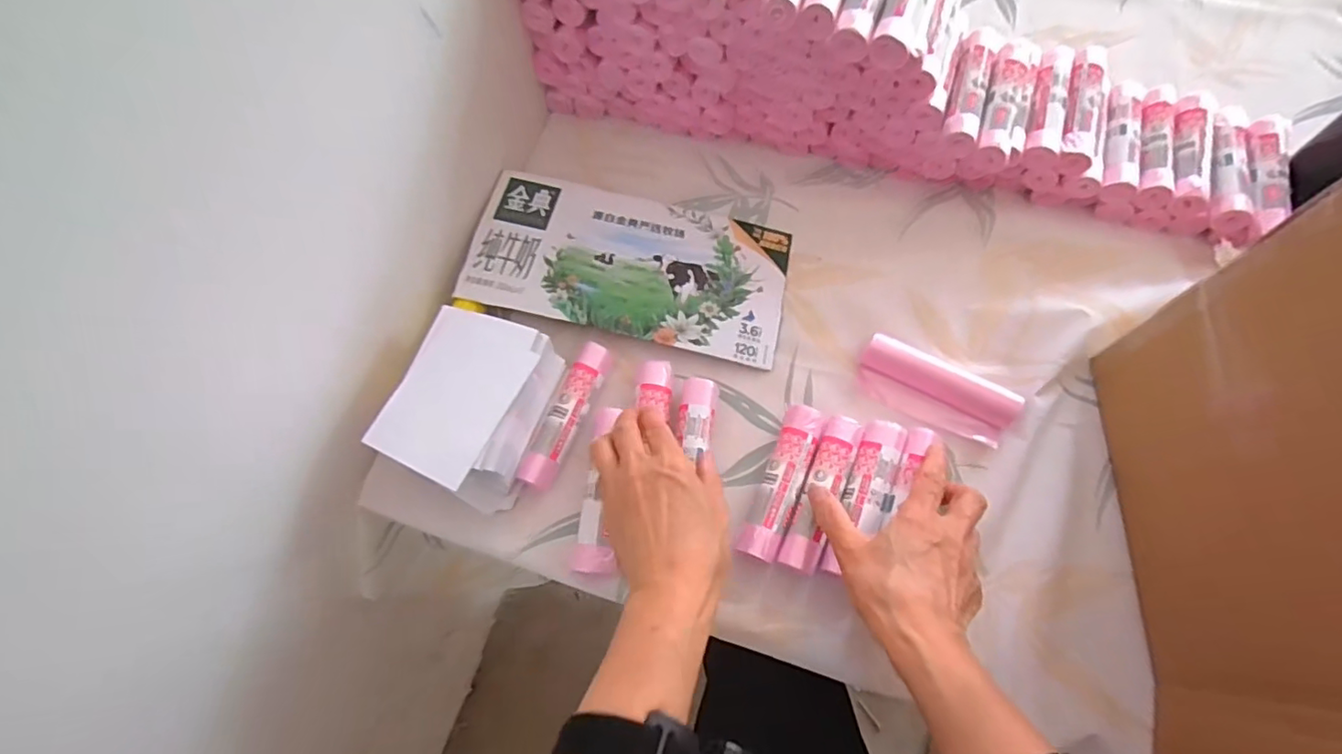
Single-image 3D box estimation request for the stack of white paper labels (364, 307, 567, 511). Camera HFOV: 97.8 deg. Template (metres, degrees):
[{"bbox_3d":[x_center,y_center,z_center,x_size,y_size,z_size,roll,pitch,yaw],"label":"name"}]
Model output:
[{"bbox_3d":[-0.145,0.023,0.439,0.087,0.074,0.131,16,70,8],"label":"stack of white paper labels"}]

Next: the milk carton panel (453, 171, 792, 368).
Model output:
[{"bbox_3d":[-0.035,-0.102,0.517,0.271,0.006,0.142,13,68,1],"label":"milk carton panel"}]

